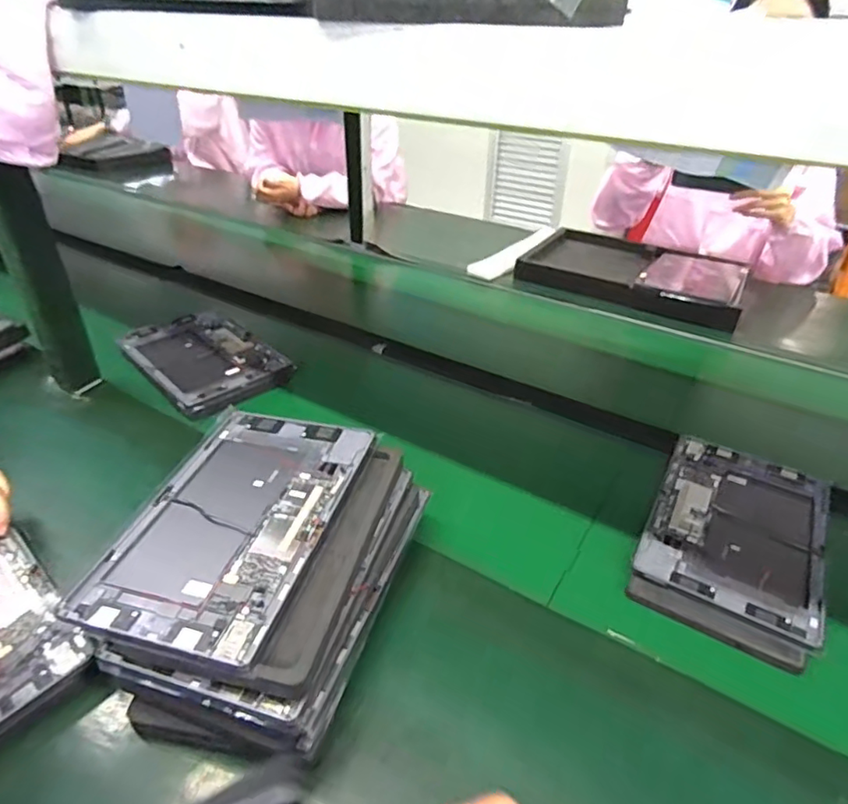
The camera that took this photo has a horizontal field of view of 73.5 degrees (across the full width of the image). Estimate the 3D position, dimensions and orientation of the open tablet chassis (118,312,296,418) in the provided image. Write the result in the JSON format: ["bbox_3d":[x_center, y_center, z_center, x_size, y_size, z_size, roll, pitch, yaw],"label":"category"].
[{"bbox_3d":[-0.346,-0.073,0.887,0.175,0.016,0.289,-29,44,-36],"label":"open tablet chassis"}]

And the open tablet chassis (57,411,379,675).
[{"bbox_3d":[-0.162,0.098,0.498,0.171,0.007,0.251,6,39,16],"label":"open tablet chassis"}]

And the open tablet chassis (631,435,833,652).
[{"bbox_3d":[0.340,0.131,0.616,0.163,0.015,0.254,21,39,24],"label":"open tablet chassis"}]

